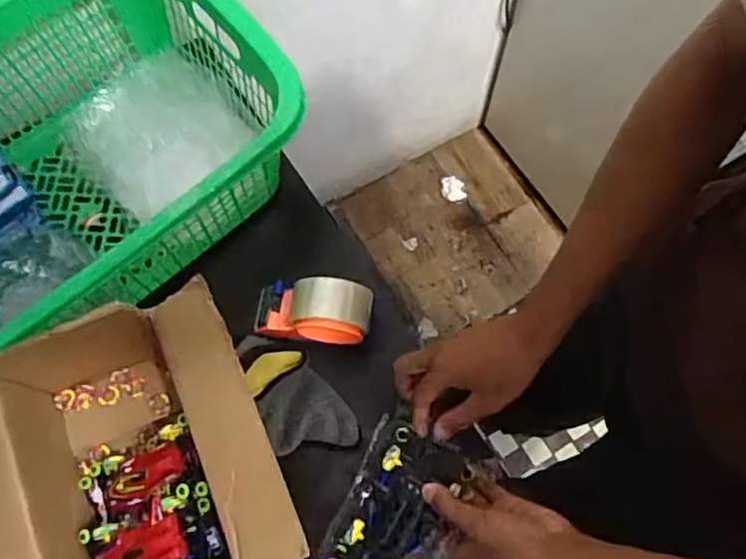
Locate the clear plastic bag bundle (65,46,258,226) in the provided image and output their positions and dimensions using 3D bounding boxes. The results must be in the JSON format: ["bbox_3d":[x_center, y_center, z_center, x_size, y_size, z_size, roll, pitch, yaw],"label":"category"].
[{"bbox_3d":[-0.294,-0.202,0.806,0.198,0.062,0.182,-37,76,-12],"label":"clear plastic bag bundle"}]

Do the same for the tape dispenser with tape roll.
[{"bbox_3d":[-0.070,0.034,0.708,0.134,0.076,0.061,9,72,2],"label":"tape dispenser with tape roll"}]

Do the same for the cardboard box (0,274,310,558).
[{"bbox_3d":[-0.237,0.227,0.604,0.299,0.174,0.335,-24,73,-8],"label":"cardboard box"}]

